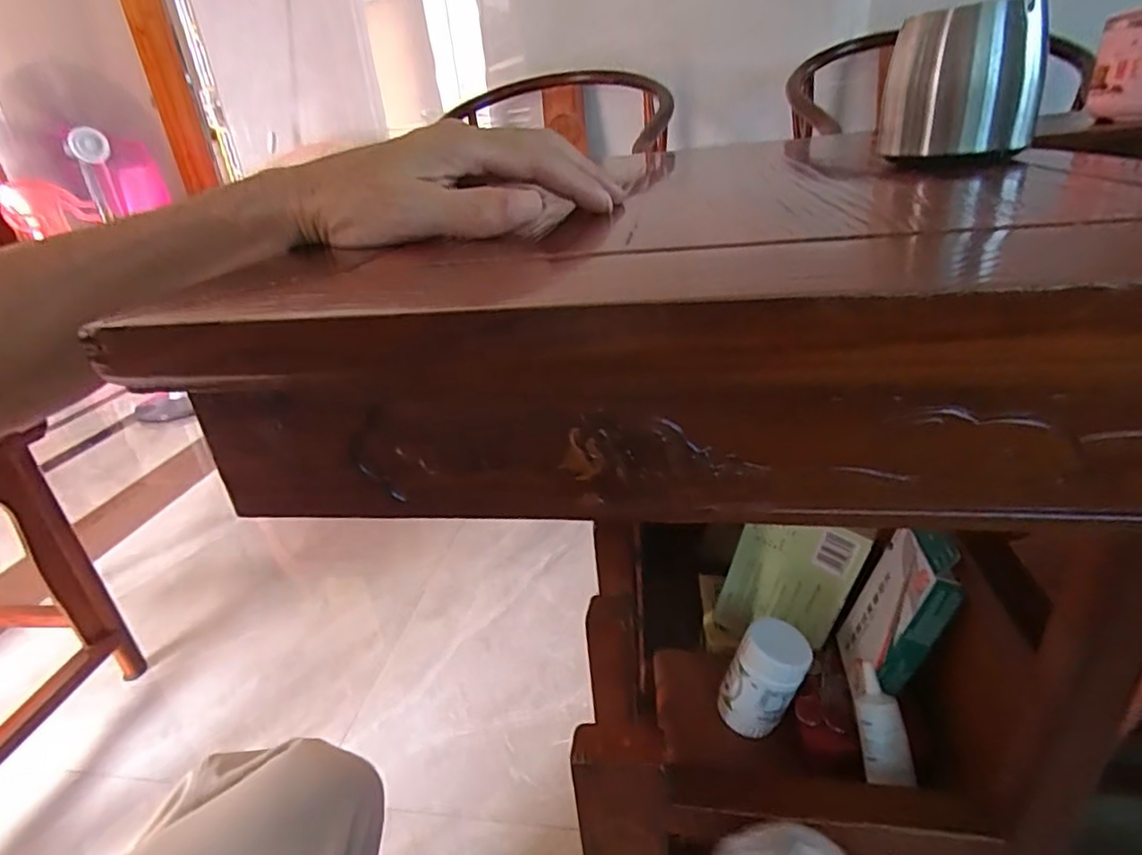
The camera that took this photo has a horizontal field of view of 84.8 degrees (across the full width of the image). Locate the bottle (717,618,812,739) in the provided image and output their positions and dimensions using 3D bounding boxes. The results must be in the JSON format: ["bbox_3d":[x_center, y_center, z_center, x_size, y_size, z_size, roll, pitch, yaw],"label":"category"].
[{"bbox_3d":[0.152,0.208,0.506,0.043,0.099,0.042,10,24,-14],"label":"bottle"}]

